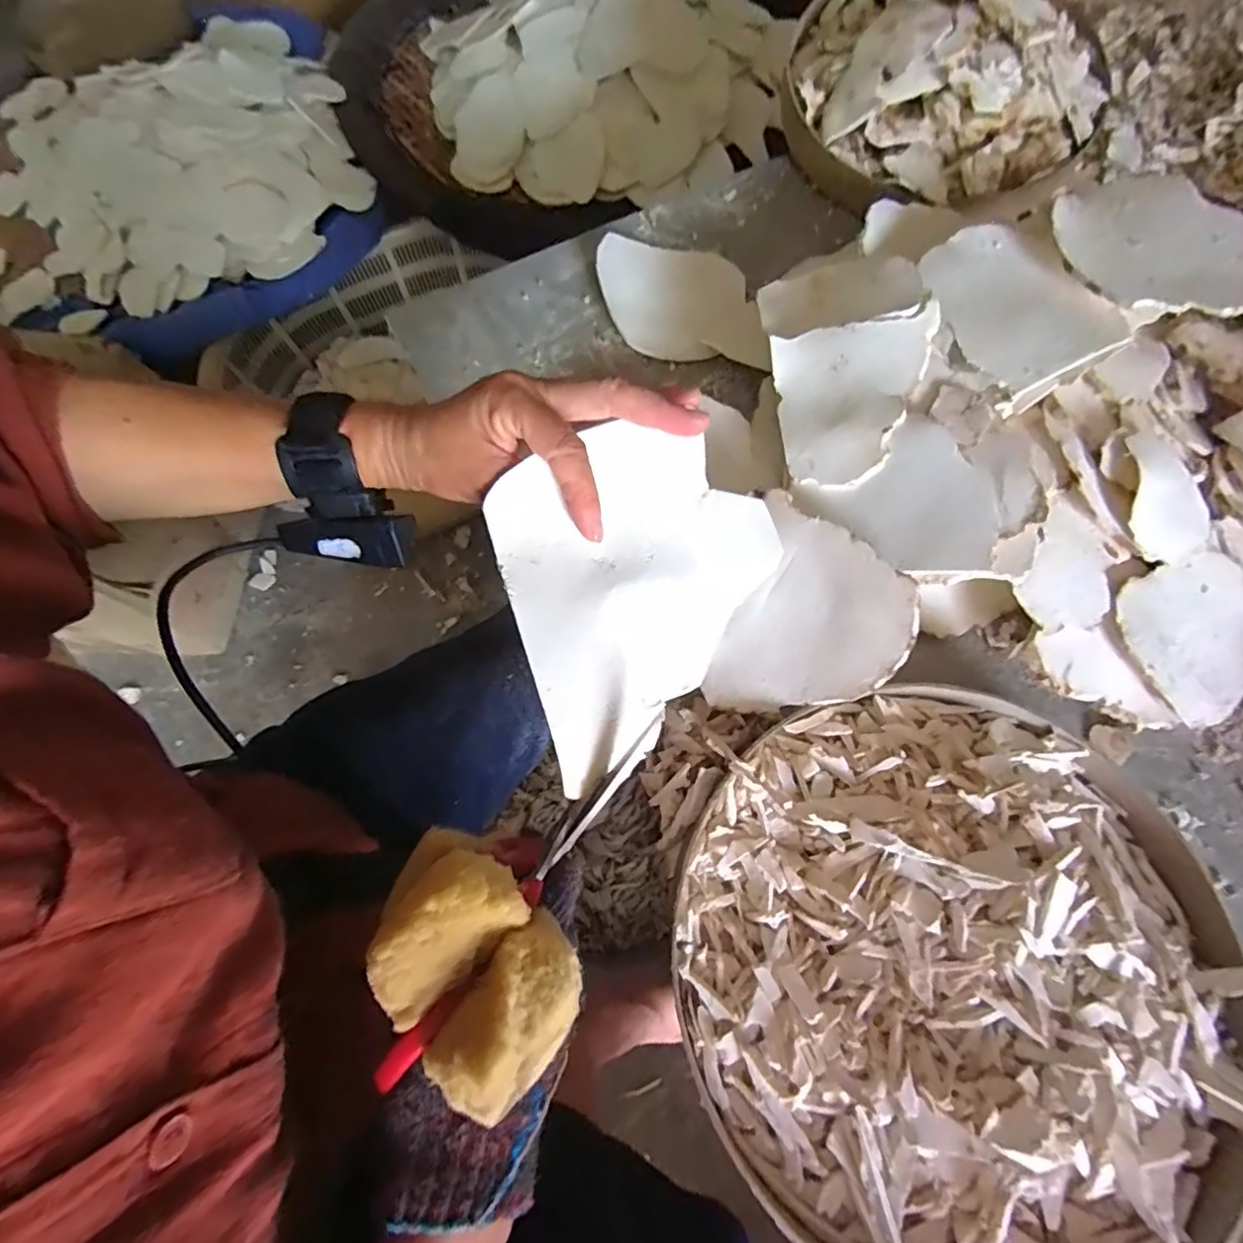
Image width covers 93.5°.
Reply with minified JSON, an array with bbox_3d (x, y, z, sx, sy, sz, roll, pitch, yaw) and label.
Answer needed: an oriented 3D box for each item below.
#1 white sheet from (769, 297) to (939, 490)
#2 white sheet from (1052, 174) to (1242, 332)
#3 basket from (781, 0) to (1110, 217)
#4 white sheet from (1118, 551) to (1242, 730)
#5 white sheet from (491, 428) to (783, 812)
[{"bbox_3d":[0.166,-0.154,0.404,0.109,0.023,0.120,-4,70,1],"label":"white sheet"},{"bbox_3d":[0.386,-0.275,0.425,0.134,0.018,0.141,-16,70,-3],"label":"white sheet"},{"bbox_3d":[0.299,-0.506,0.544,0.275,0.106,0.245,12,71,7],"label":"basket"},{"bbox_3d":[0.395,0.011,0.399,0.103,0.008,0.105,-22,87,-9],"label":"white sheet"},{"bbox_3d":[-0.006,-0.021,0.286,0.129,0.007,0.164,41,74,-2],"label":"white sheet"}]

